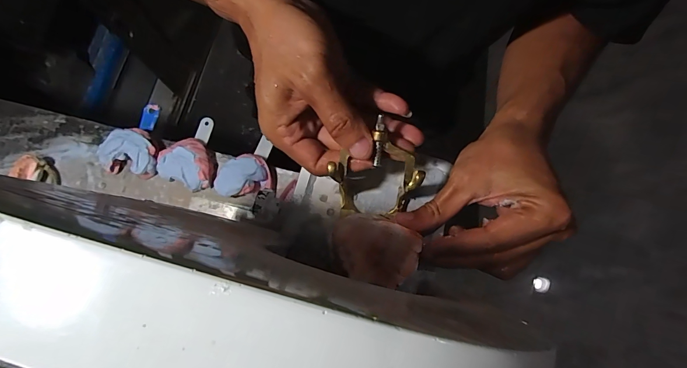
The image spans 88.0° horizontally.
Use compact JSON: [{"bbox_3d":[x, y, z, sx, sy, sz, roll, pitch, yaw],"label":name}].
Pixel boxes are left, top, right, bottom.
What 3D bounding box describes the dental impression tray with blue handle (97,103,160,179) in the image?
[{"bbox_3d":[-0.287,-0.065,0.488,0.076,0.034,0.104,9,77,3],"label":"dental impression tray with blue handle"}]

